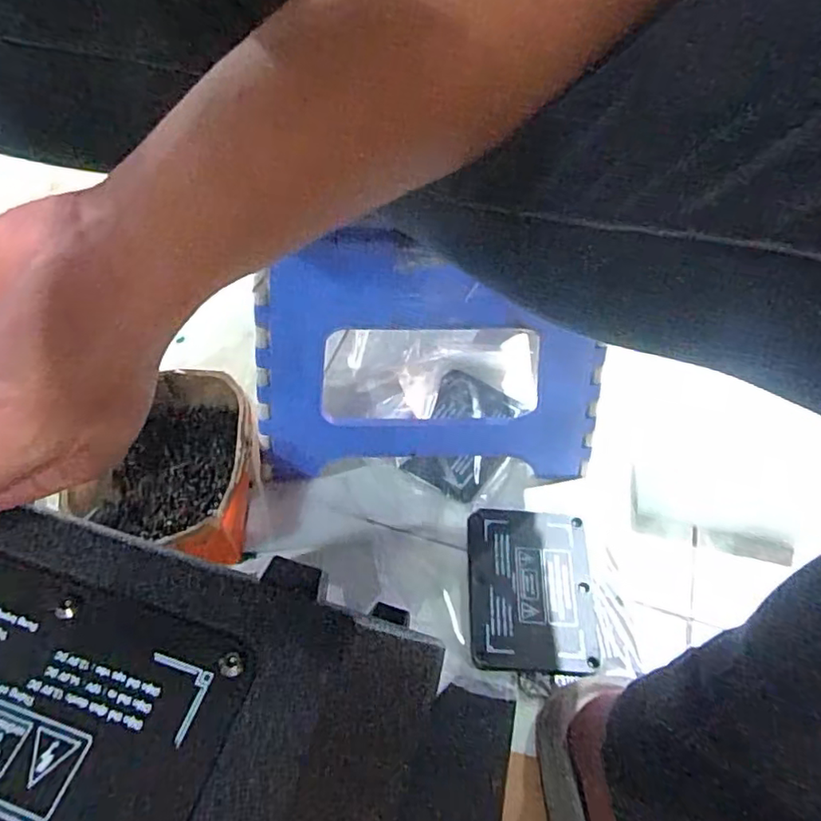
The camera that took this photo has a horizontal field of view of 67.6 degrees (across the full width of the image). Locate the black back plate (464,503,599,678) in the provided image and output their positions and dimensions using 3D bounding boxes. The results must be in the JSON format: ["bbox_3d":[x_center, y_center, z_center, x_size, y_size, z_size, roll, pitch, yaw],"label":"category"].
[{"bbox_3d":[0.103,0.153,0.534,0.104,0.009,0.141,3,53,1],"label":"black back plate"}]

